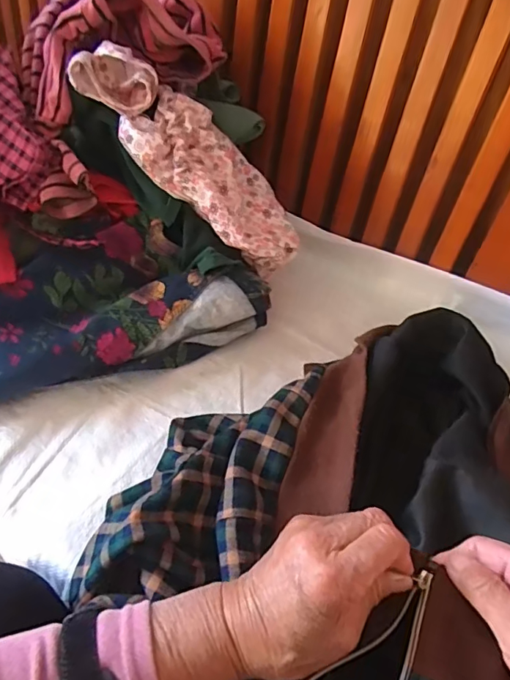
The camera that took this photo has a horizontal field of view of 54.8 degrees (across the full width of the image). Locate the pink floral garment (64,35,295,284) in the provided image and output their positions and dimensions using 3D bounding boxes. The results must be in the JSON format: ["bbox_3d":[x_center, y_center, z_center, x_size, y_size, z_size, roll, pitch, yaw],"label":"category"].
[{"bbox_3d":[-0.054,-0.186,0.515,0.275,0.060,0.109,42,51,-21],"label":"pink floral garment"}]

